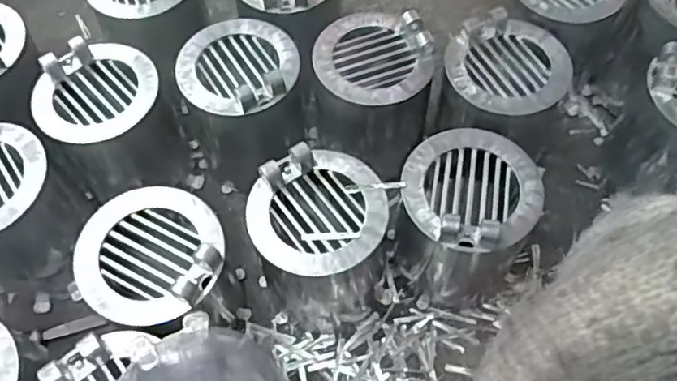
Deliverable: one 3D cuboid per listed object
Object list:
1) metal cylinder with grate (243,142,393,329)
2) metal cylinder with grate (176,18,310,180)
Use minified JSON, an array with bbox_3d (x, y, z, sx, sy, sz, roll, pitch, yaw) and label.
[{"bbox_3d":[-0.011,0.036,0.415,0.084,0.119,0.082,0,61,1],"label":"metal cylinder with grate"},{"bbox_3d":[-0.071,-0.071,0.469,0.083,0.102,0.084,0,61,1],"label":"metal cylinder with grate"}]

